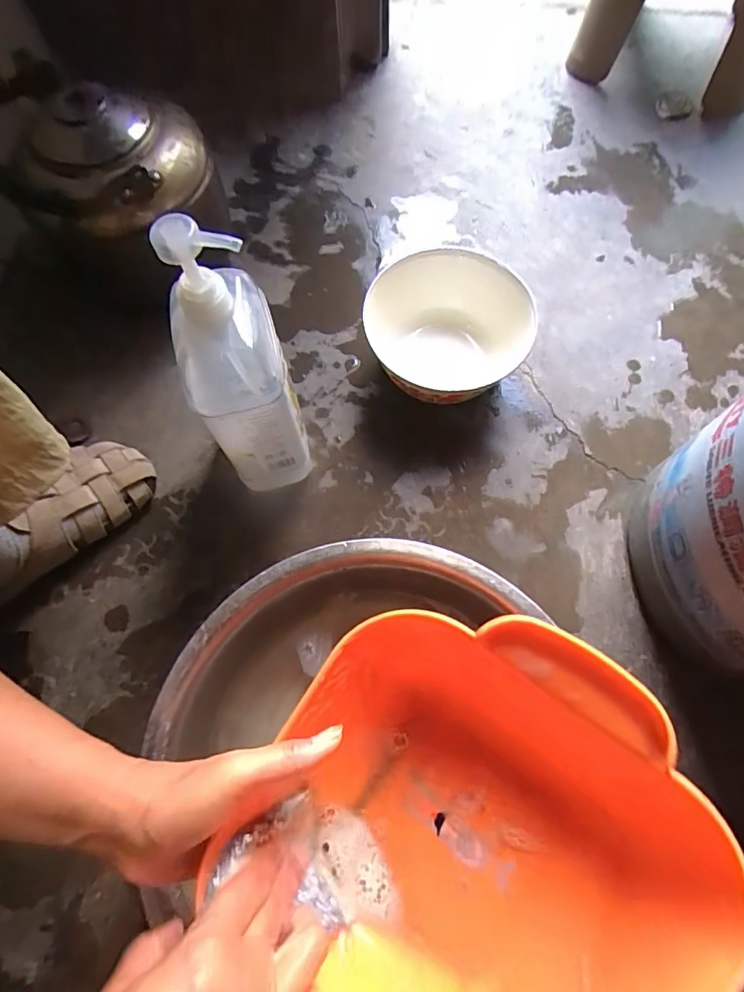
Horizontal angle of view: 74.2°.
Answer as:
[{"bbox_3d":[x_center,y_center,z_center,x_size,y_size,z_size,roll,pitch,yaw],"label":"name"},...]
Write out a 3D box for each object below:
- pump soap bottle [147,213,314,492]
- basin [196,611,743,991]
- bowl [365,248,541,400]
[{"bbox_3d":[-0.114,-0.101,0.427,0.081,0.290,0.100,-11,70,-3],"label":"pump soap bottle"},{"bbox_3d":[0.048,0.203,0.269,0.234,0.103,0.280,31,91,16],"label":"basin"},{"bbox_3d":[0.079,-0.172,0.549,0.175,0.091,0.156,31,74,13],"label":"bowl"}]

